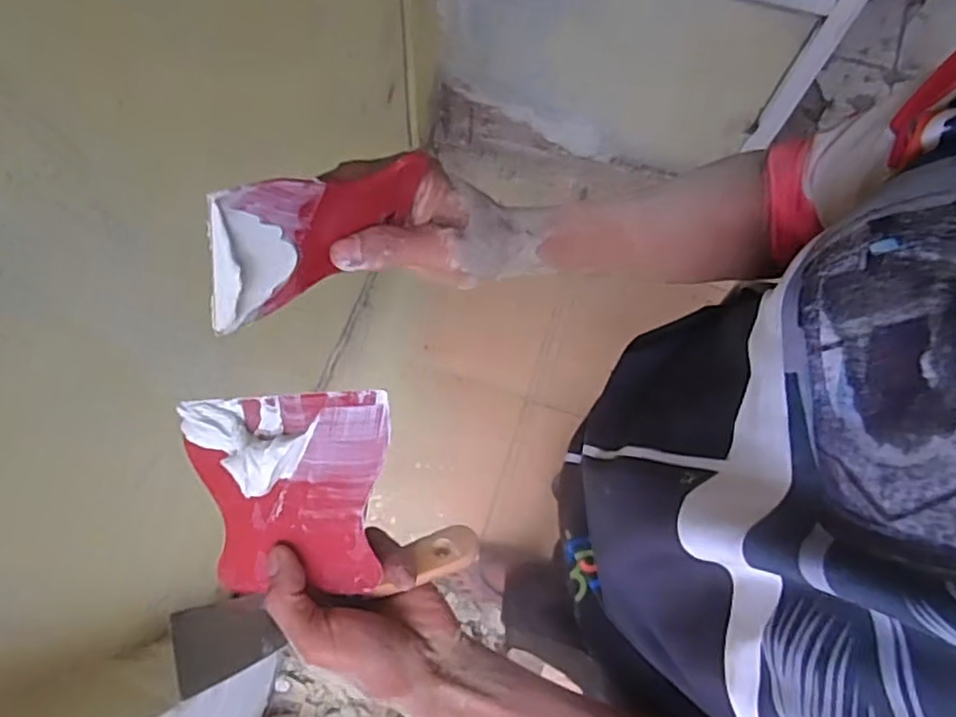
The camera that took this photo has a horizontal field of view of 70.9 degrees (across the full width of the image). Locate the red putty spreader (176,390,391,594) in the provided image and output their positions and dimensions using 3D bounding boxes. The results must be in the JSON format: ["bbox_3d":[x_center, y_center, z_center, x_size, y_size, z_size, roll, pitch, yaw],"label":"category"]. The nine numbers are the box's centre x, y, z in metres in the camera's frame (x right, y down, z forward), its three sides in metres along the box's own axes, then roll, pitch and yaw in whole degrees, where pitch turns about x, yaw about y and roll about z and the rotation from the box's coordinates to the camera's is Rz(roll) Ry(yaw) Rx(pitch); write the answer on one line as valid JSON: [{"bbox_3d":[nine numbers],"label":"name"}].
[{"bbox_3d":[-0.105,0.075,0.369,0.117,0.016,0.108,-4,94,10],"label":"red putty spreader"}]

